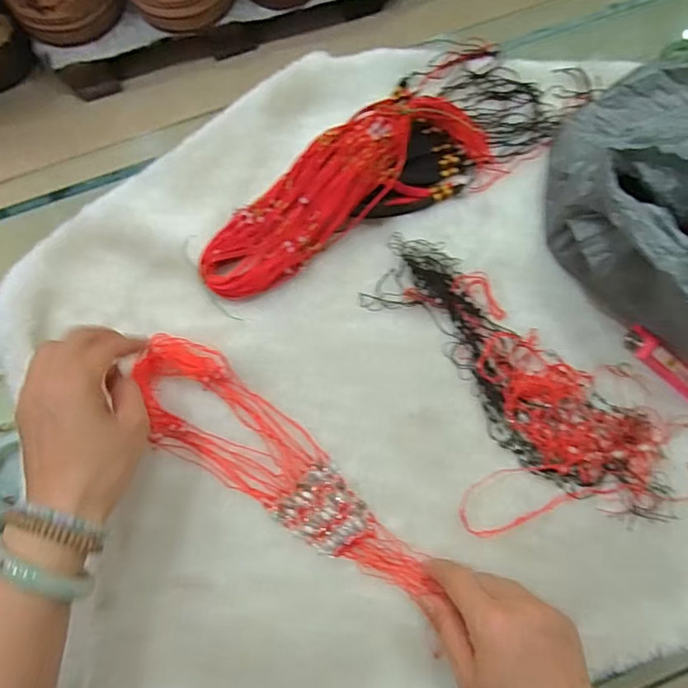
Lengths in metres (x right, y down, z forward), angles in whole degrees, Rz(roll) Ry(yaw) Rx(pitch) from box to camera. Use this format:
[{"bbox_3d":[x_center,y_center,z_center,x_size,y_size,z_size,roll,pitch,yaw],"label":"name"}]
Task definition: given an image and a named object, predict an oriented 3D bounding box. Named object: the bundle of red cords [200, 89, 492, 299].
[{"bbox_3d":[-0.003,-0.138,0.462,0.280,0.044,0.114,-37,77,-9],"label":"bundle of red cords"}]

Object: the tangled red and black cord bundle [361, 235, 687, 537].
[{"bbox_3d":[0.126,0.049,0.420,0.287,0.031,0.161,37,78,10],"label":"tangled red and black cord bundle"}]

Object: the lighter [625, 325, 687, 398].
[{"bbox_3d":[0.265,0.018,0.432,0.023,0.009,0.082,-43,78,-10],"label":"lighter"}]

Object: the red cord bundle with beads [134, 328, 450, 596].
[{"bbox_3d":[-0.055,0.100,0.420,0.283,0.015,0.074,39,78,9],"label":"red cord bundle with beads"}]

